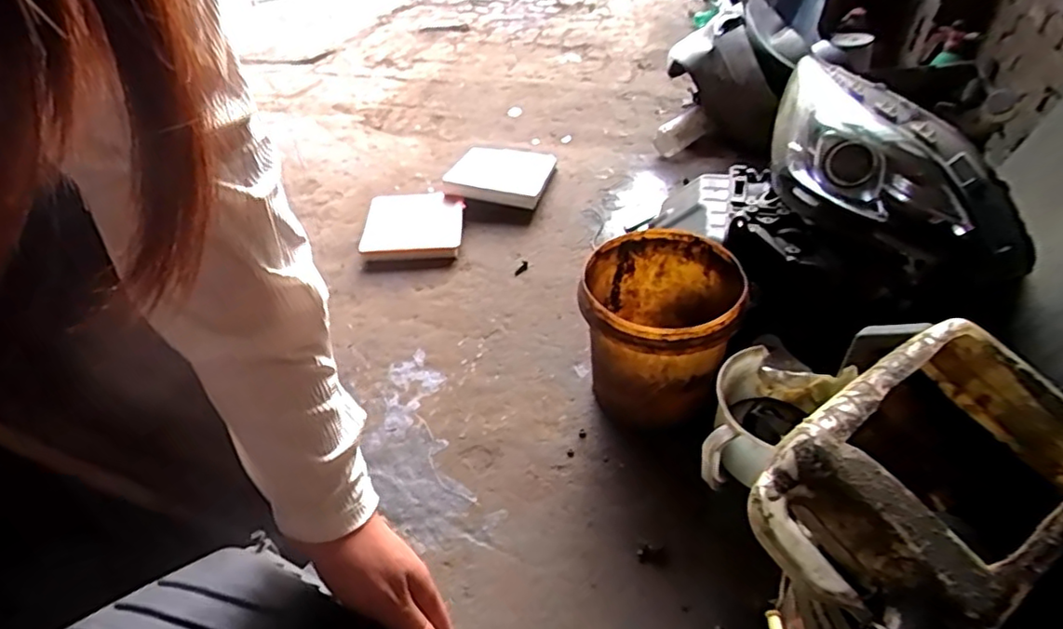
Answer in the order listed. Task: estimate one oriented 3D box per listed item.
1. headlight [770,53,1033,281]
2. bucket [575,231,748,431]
[{"bbox_3d":[0.580,-0.271,1.108,0.174,0.220,0.643,-13,44,-11],"label":"headlight"},{"bbox_3d":[0.212,0.035,1.103,0.251,0.267,0.251,-2,43,2],"label":"bucket"}]

